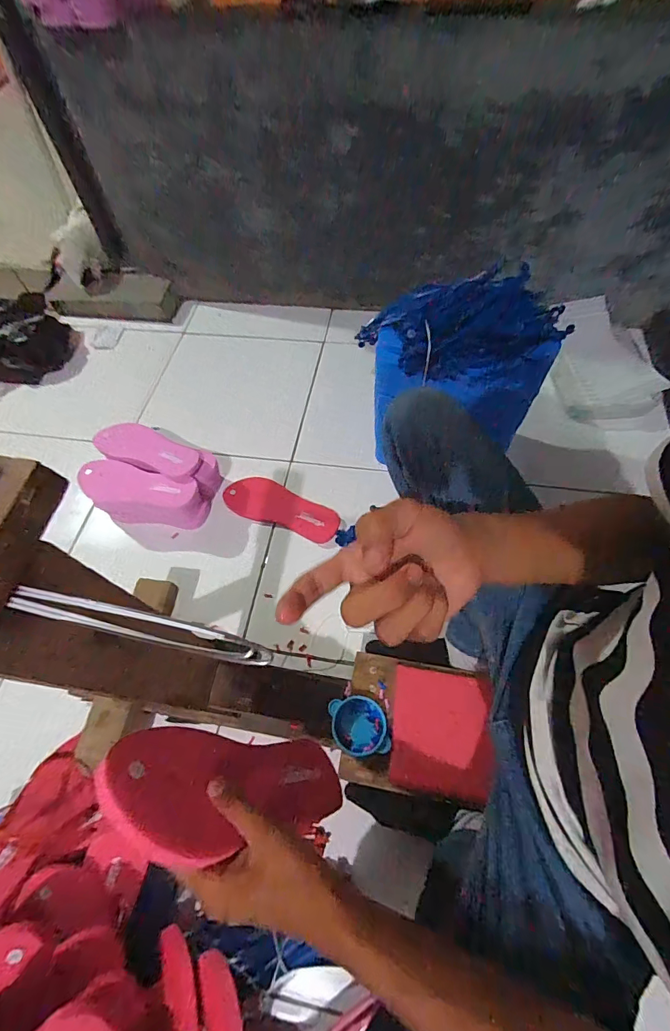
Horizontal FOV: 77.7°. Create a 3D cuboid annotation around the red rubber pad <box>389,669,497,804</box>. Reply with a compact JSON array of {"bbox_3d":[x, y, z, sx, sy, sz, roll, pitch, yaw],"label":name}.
[{"bbox_3d":[0.142,0.285,0.554,0.127,0.007,0.147,3,57,12],"label":"red rubber pad"}]

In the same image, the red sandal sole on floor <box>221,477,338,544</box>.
[{"bbox_3d":[-0.106,-0.018,0.842,0.235,0.014,0.089,19,72,8],"label":"red sandal sole on floor"}]

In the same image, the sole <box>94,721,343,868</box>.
[{"bbox_3d":[-0.077,0.231,0.353,0.016,0.237,0.091,-46,42,11],"label":"sole"}]

